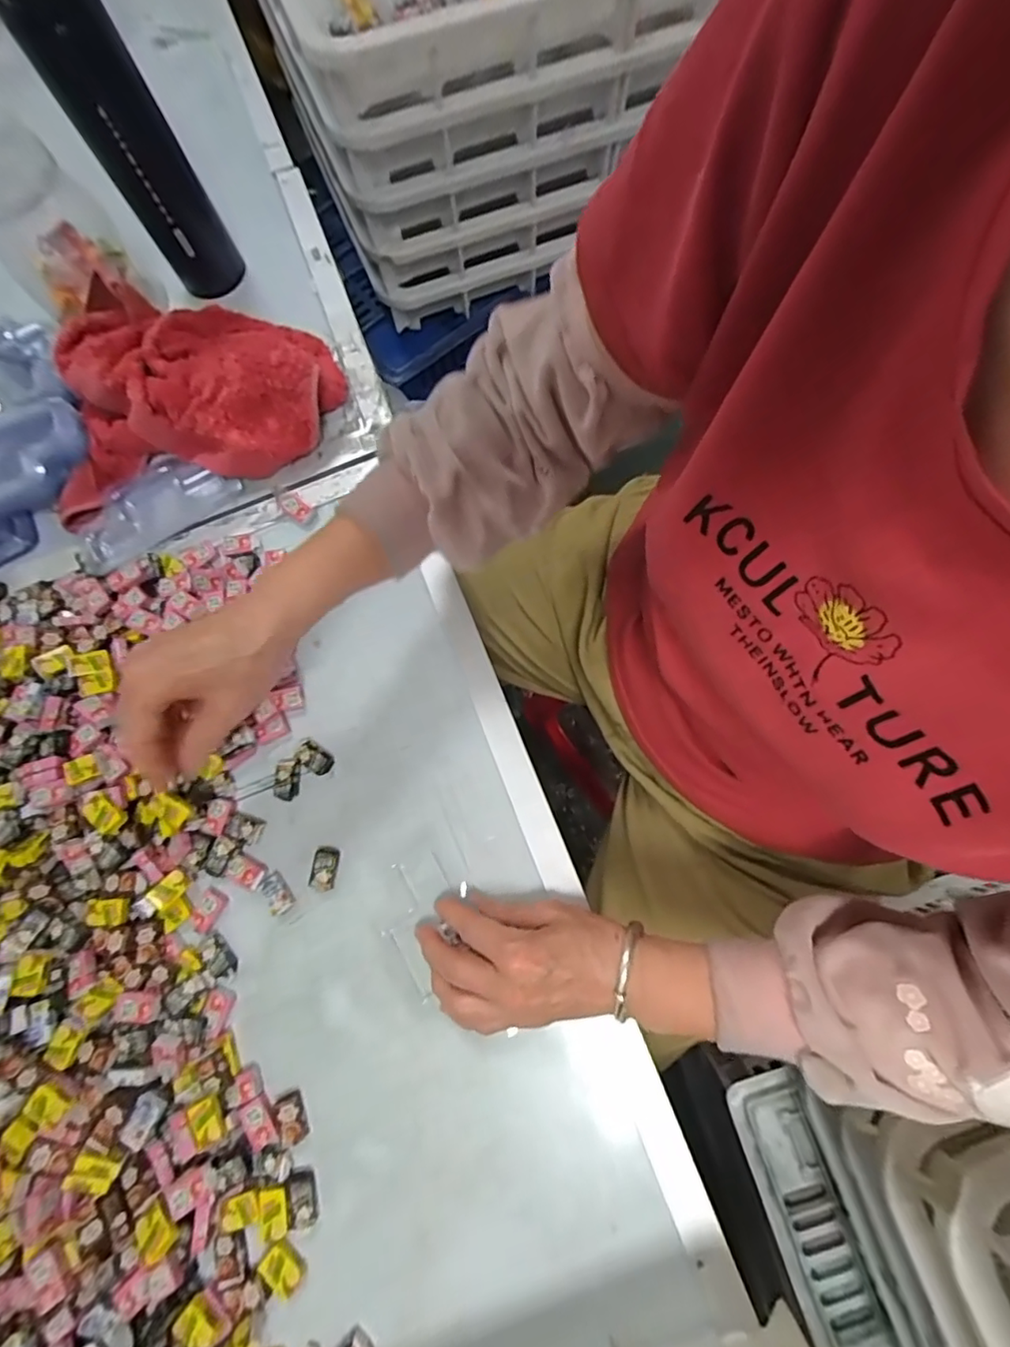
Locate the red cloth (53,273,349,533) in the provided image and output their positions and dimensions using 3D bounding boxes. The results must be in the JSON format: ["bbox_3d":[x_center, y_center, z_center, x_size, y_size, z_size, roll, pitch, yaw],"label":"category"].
[{"bbox_3d":[-0.272,-0.250,0.469,0.245,0.059,0.173,-16,74,0],"label":"red cloth"}]

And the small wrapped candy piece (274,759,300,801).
[{"bbox_3d":[-0.165,0.080,0.414,0.018,0.004,0.029,2,76,1],"label":"small wrapped candy piece"}]

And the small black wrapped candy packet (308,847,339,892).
[{"bbox_3d":[-0.130,0.141,0.397,0.018,0.005,0.029,7,76,2],"label":"small black wrapped candy packet"}]

